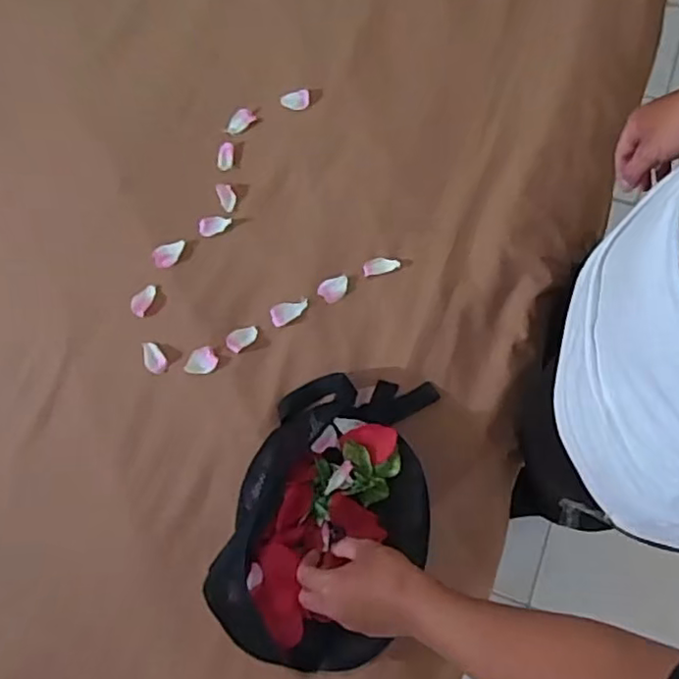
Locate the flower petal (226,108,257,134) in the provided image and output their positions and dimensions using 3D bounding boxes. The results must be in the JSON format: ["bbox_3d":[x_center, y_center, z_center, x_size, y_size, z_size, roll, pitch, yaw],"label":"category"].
[{"bbox_3d":[-0.136,-0.297,0.846,0.042,0.008,0.026,-43,78,-11],"label":"flower petal"}]

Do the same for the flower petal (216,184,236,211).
[{"bbox_3d":[-0.147,-0.187,0.815,0.021,0.005,0.040,-22,75,-6],"label":"flower petal"}]

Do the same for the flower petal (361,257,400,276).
[{"bbox_3d":[0.052,-0.093,0.778,0.046,0.005,0.022,-7,74,-1],"label":"flower petal"}]

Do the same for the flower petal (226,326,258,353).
[{"bbox_3d":[-0.116,-0.002,0.749,0.040,0.009,0.024,-35,77,-9],"label":"flower petal"}]

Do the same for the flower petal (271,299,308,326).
[{"bbox_3d":[-0.060,-0.032,0.756,0.046,0.011,0.029,-12,74,-3],"label":"flower petal"}]

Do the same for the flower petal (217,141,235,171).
[{"bbox_3d":[-0.151,-0.245,0.830,0.021,0.008,0.039,6,74,2],"label":"flower petal"}]

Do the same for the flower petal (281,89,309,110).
[{"bbox_3d":[-0.061,-0.331,0.859,0.039,0.009,0.027,-4,74,-1],"label":"flower petal"}]

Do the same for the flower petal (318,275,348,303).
[{"bbox_3d":[-0.006,-0.064,0.769,0.039,0.004,0.029,-37,77,-10],"label":"flower petal"}]

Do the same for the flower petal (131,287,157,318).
[{"bbox_3d":[-0.240,-0.049,0.764,0.021,0.011,0.041,25,76,7],"label":"flower petal"}]

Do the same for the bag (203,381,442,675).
[{"bbox_3d":[-0.008,0.180,0.661,0.191,0.055,0.311,20,75,6],"label":"bag"}]

